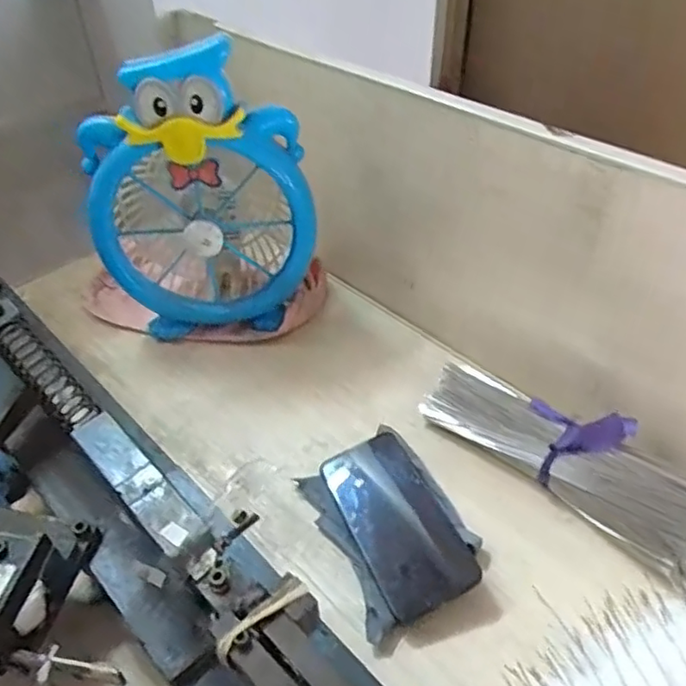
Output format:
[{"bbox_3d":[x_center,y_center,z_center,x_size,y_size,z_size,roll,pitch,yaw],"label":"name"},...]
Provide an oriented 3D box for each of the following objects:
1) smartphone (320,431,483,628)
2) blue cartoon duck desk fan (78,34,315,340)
[{"bbox_3d":[0.045,0.148,0.536,0.078,0.016,0.162,-26,46,-8],"label":"smartphone"},{"bbox_3d":[-0.148,-0.156,0.667,0.221,0.294,0.138,-7,45,-6],"label":"blue cartoon duck desk fan"}]

